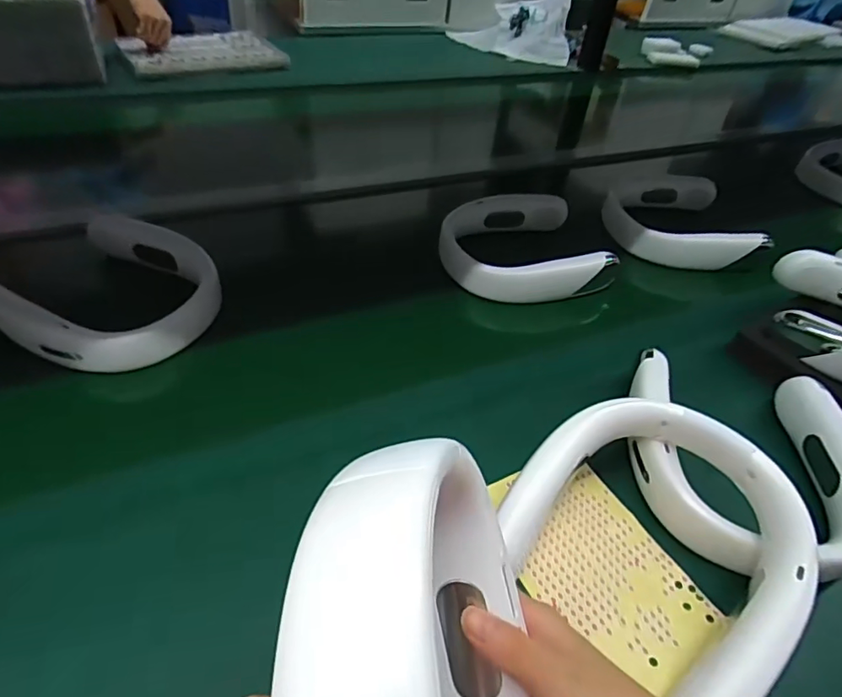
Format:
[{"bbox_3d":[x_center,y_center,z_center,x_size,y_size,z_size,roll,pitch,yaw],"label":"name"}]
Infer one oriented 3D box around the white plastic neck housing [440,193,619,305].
[{"bbox_3d":[0.121,-0.133,0.704,0.192,0.056,0.169,-6,46,-14],"label":"white plastic neck housing"}]

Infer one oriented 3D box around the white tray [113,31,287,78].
[{"bbox_3d":[-0.485,-0.660,1.207,0.322,0.022,0.222,-18,50,-25],"label":"white tray"}]

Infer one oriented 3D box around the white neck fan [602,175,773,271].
[{"bbox_3d":[0.368,-0.207,0.807,0.184,0.045,0.238,4,44,-4],"label":"white neck fan"}]

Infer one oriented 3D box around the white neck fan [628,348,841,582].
[{"bbox_3d":[0.271,0.094,0.457,0.179,0.048,0.198,9,44,1],"label":"white neck fan"}]

